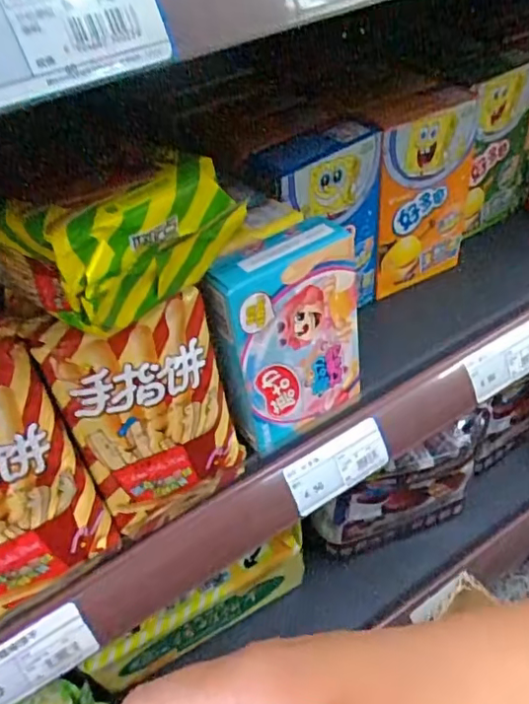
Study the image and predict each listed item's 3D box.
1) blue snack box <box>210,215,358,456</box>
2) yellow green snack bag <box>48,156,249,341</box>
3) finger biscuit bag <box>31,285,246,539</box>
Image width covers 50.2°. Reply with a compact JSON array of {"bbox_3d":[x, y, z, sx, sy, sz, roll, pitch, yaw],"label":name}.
[{"bbox_3d":[0.013,-0.009,0.353,0.091,0.129,0.041,-28,48,-20],"label":"blue snack box"},{"bbox_3d":[-0.048,-0.045,0.242,0.023,0.055,0.085,25,53,29],"label":"yellow green snack bag"},{"bbox_3d":[-0.059,0.037,0.309,0.086,0.140,0.029,-23,46,-15],"label":"finger biscuit bag"}]

